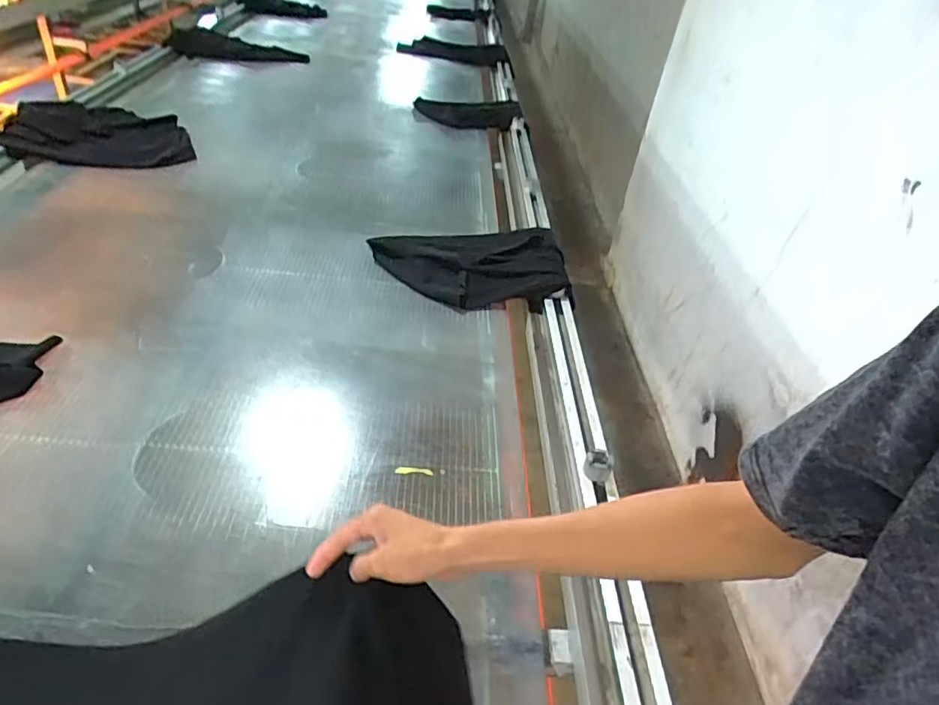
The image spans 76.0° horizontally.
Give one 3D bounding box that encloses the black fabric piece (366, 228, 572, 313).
[{"bbox_3d":[0.015,-0.185,1.257,0.417,0.041,0.282,-6,40,-19],"label":"black fabric piece"}]

